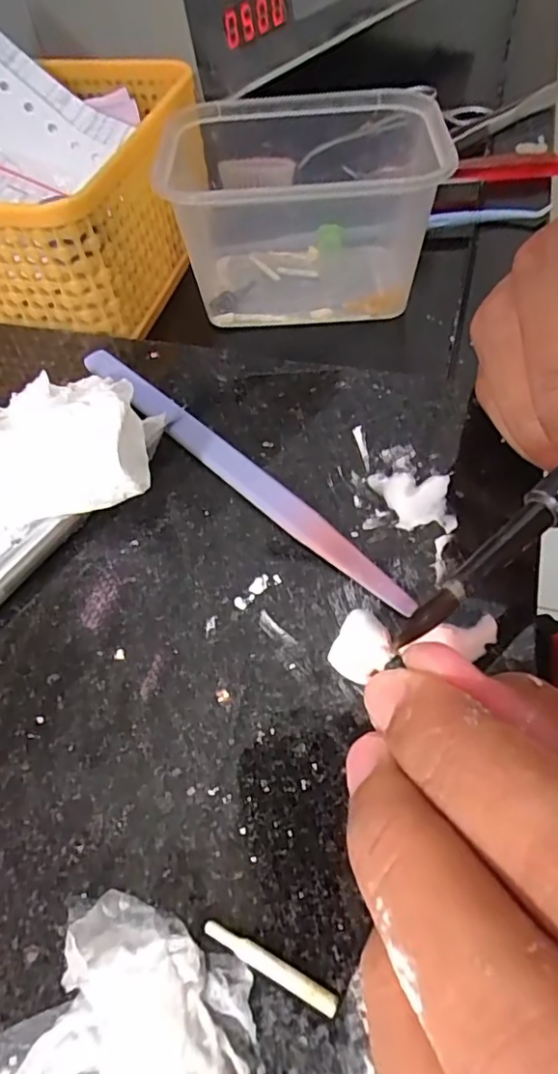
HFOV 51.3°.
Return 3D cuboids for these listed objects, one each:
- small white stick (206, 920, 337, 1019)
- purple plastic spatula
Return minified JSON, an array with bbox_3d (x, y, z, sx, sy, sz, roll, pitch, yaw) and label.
[{"bbox_3d":[-0.002,0.075,0.102,0.026,0.004,0.004,21,59,19],"label":"small white stick"},{"bbox_3d":[-0.016,-0.022,0.171,0.009,0.006,0.137,-38,60,-21],"label":"purple plastic spatula"}]

